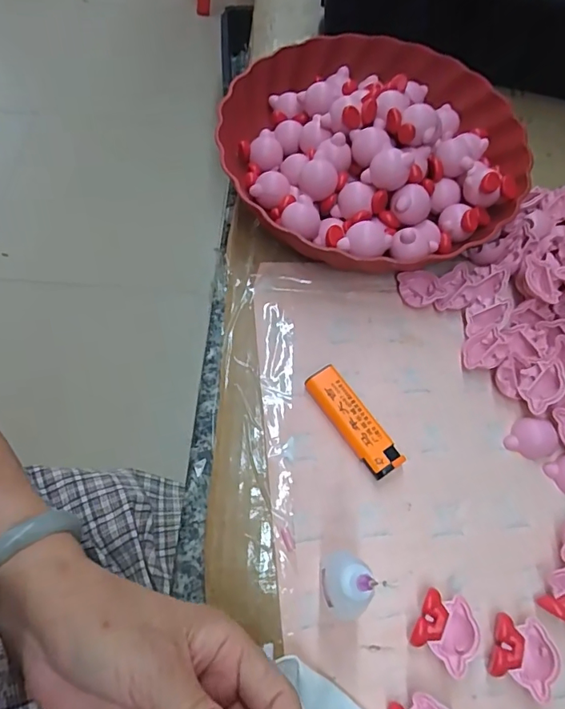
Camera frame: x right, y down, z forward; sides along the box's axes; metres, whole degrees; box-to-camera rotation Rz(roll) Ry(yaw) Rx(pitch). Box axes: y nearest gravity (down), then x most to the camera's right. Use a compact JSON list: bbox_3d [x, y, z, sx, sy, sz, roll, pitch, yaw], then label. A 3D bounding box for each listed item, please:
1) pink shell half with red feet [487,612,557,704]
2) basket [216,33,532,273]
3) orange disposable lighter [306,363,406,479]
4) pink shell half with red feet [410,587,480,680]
[{"bbox_3d":[0.131,0.165,0.266,0.030,0.017,0.036,17,64,5],"label":"pink shell half with red feet"},{"bbox_3d":[0.073,-0.176,0.396,0.235,0.064,0.228,1,64,-2],"label":"basket"},{"bbox_3d":[0.047,0.044,0.320,0.023,0.012,0.080,-31,69,-17],"label":"orange disposable lighter"},{"bbox_3d":[0.090,0.152,0.267,0.031,0.017,0.035,33,67,13],"label":"pink shell half with red feet"}]

